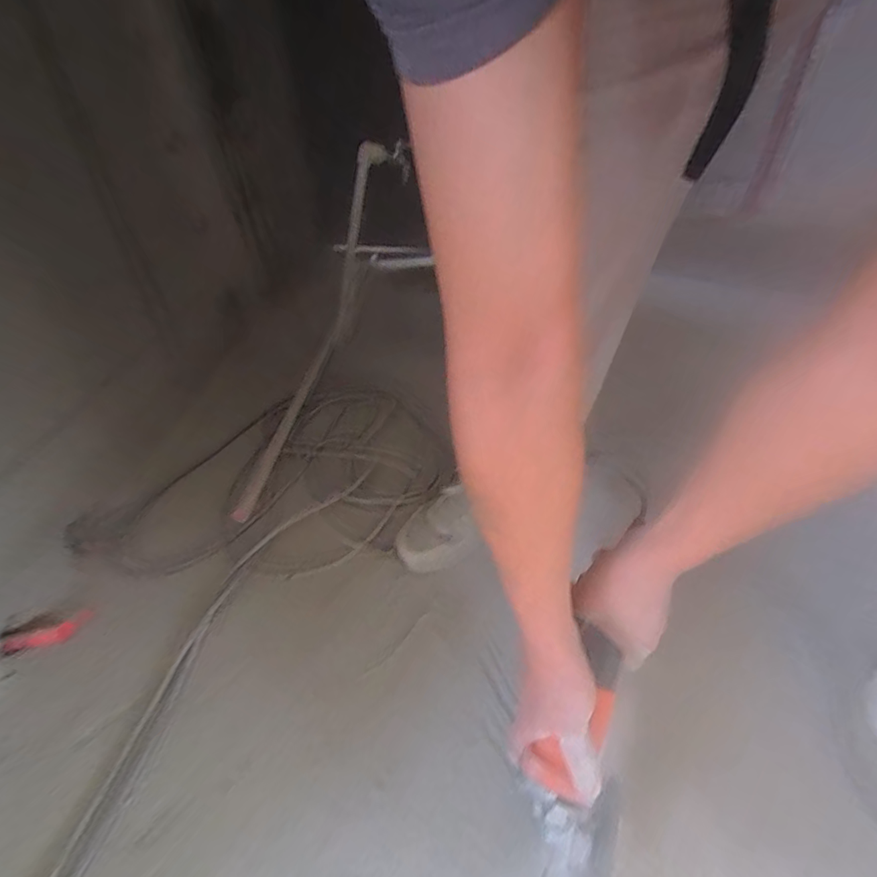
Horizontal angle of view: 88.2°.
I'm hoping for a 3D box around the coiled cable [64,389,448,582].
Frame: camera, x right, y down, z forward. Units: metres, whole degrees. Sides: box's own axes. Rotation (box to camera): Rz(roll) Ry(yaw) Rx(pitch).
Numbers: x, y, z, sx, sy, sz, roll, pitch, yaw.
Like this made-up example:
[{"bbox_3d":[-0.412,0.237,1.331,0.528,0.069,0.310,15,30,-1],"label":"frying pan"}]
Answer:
[{"bbox_3d":[-0.298,0.039,0.925,0.630,0.068,0.548,0,35,6],"label":"coiled cable"}]

